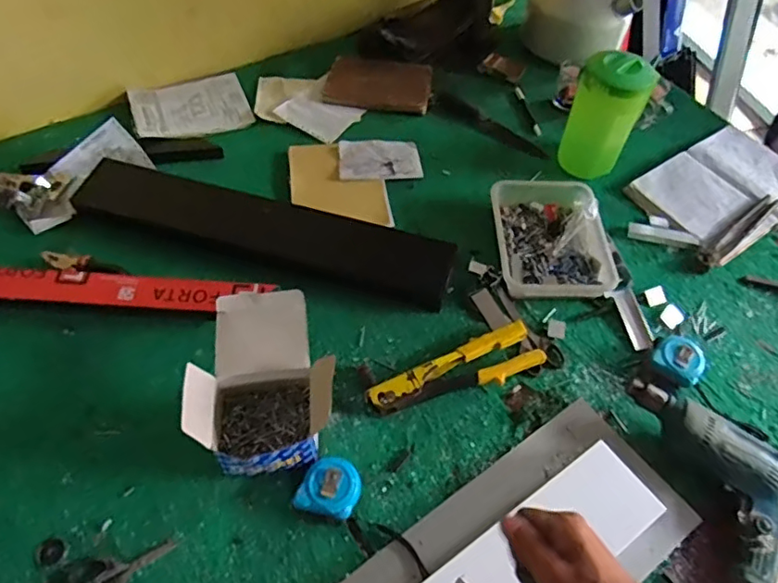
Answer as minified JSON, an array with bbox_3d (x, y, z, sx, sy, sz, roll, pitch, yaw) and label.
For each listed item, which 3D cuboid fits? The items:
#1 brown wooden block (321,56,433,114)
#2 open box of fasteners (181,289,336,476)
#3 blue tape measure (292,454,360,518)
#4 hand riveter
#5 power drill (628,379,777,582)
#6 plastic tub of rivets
[{"bbox_3d":[-0.021,-0.423,1.148,0.210,0.022,0.126,5,55,1],"label":"brown wooden block"},{"bbox_3d":[-0.150,0.117,0.712,0.157,0.121,0.204,1,55,-2],"label":"open box of fasteners"},{"bbox_3d":[-0.070,0.235,0.682,0.070,0.030,0.064,12,56,6],"label":"blue tape measure"},{"bbox_3d":[0.095,0.115,0.776,0.243,0.033,0.072,-22,59,-17],"label":"hand riveter"},{"bbox_3d":[0.419,0.215,0.701,0.128,0.065,0.250,-15,57,-13],"label":"power drill"},{"bbox_3d":[0.254,-0.082,0.904,0.173,0.056,0.225,-1,55,-3],"label":"plastic tub of rivets"}]

